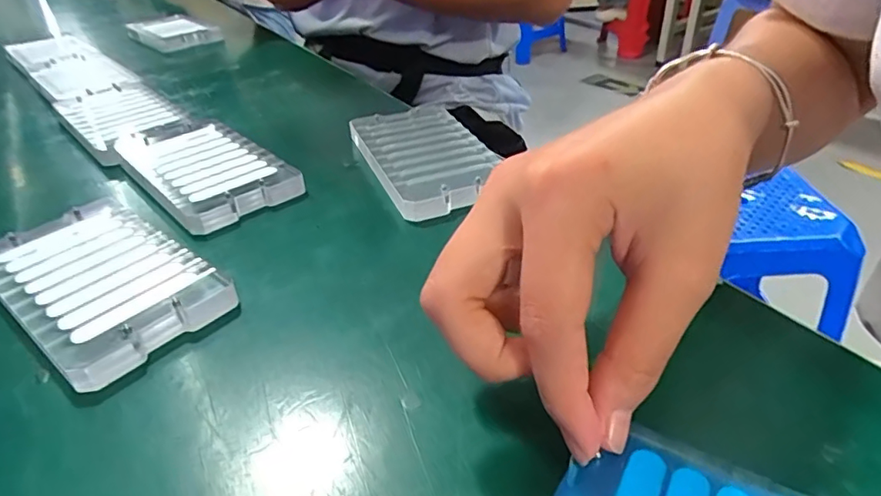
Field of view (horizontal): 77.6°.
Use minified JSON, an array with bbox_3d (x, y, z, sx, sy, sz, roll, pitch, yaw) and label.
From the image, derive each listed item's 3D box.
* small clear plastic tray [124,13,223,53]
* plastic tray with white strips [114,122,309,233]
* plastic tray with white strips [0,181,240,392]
[{"bbox_3d":[-0.305,-0.247,0.624,0.101,0.023,0.069,28,44,35],"label":"small clear plastic tray"},{"bbox_3d":[-0.147,-0.052,0.338,0.069,0.015,0.130,-26,42,-32],"label":"plastic tray with white strips"},{"bbox_3d":[-0.156,0.011,0.252,0.122,0.016,0.072,25,42,32],"label":"plastic tray with white strips"}]

